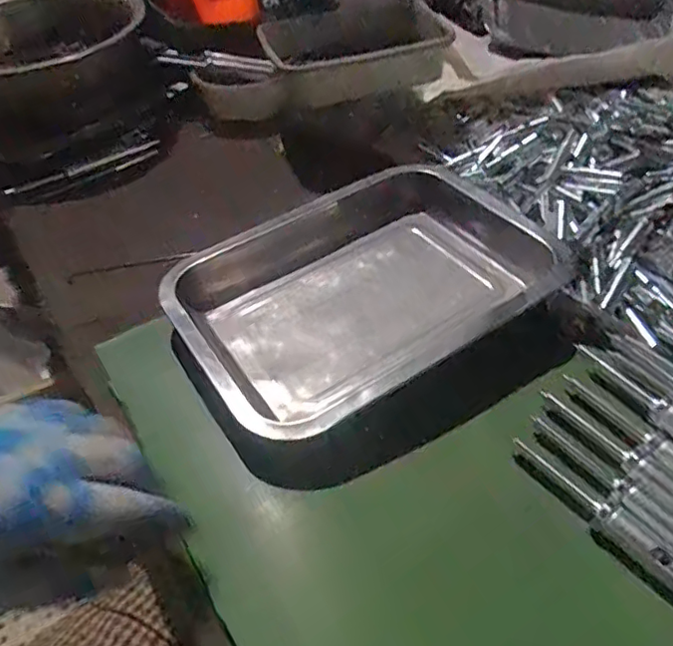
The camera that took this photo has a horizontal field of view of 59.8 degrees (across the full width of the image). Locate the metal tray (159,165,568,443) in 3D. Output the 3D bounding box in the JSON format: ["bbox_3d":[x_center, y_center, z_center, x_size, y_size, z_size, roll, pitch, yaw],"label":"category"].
[{"bbox_3d":[0.019,-0.023,0.425,0.253,0.046,0.184,-26,52,-20],"label":"metal tray"}]

